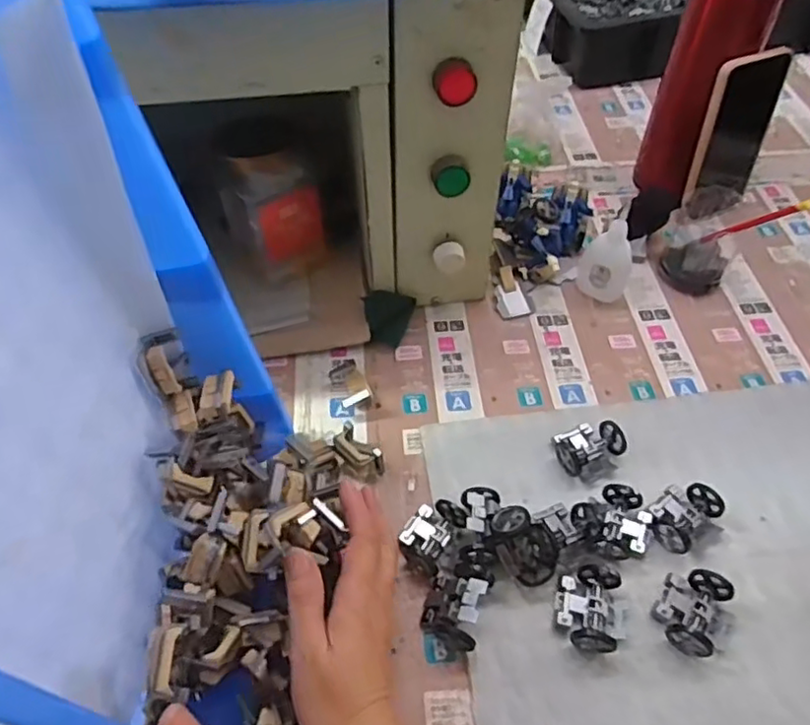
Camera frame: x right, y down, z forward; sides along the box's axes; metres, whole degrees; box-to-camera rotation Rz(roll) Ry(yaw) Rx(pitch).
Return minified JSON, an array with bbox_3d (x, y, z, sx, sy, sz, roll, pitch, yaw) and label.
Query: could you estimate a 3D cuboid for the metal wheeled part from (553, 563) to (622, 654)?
[{"bbox_3d":[0.117,0.157,0.407,0.037,0.019,0.051,12,53,9],"label":"metal wheeled part"}]

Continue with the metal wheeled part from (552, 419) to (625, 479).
[{"bbox_3d":[0.140,0.062,0.484,0.048,0.023,0.033,-20,55,-16],"label":"metal wheeled part"}]

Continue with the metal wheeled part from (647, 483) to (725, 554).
[{"bbox_3d":[0.197,0.108,0.449,0.052,0.022,0.037,-33,59,-23],"label":"metal wheeled part"}]

